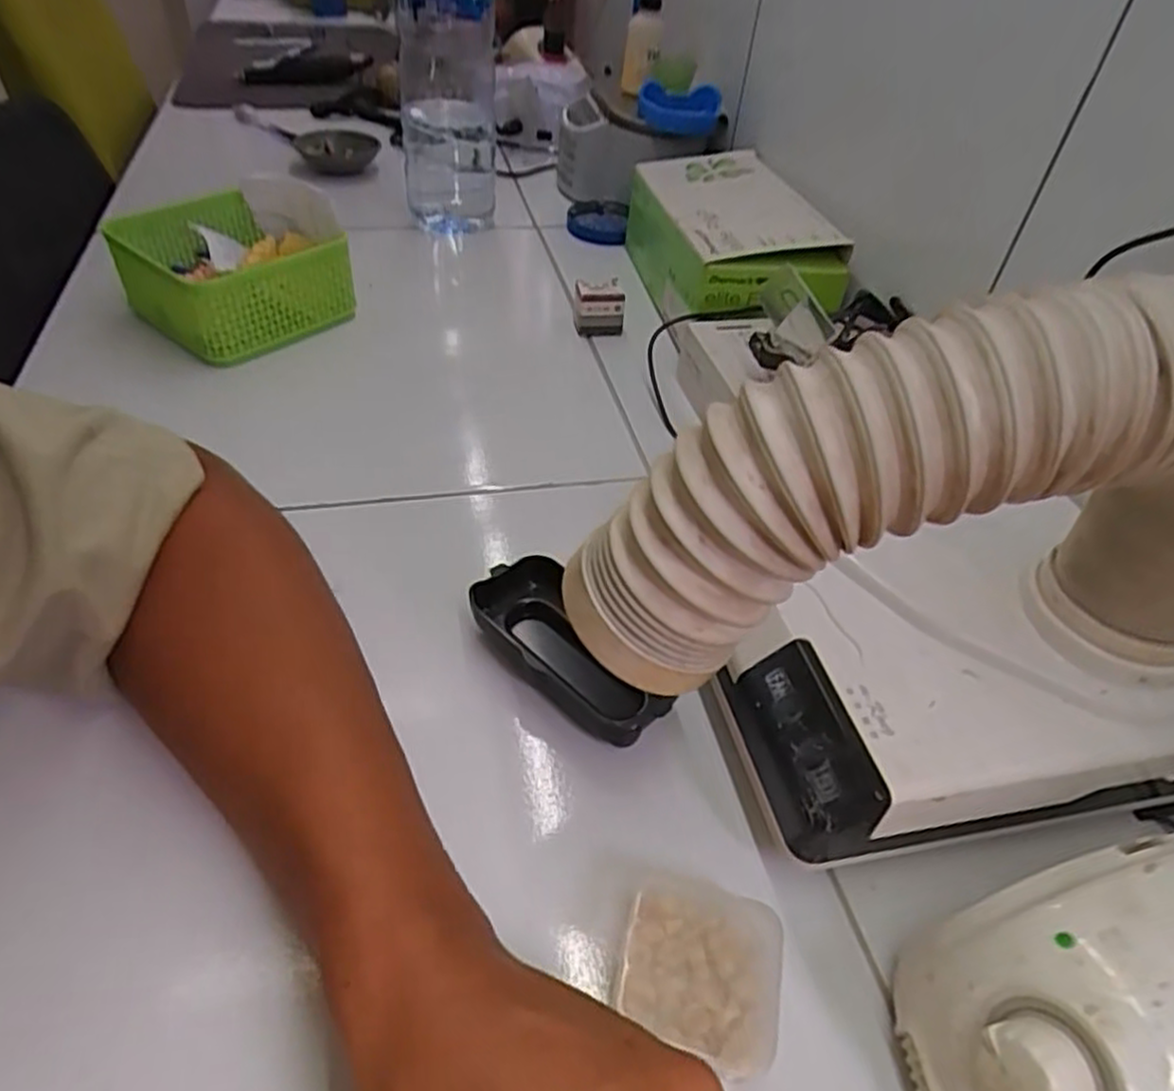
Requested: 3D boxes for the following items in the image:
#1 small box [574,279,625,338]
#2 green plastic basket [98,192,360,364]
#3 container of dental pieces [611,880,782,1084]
[{"bbox_3d":[0.009,-0.189,0.606,0.039,0.038,0.020,1,45,-7],"label":"small box"},{"bbox_3d":[-0.272,-0.204,0.579,0.153,0.068,0.135,37,52,27],"label":"green plastic basket"},{"bbox_3d":[0.041,0.151,0.270,0.054,0.015,0.055,13,45,6],"label":"container of dental pieces"}]

